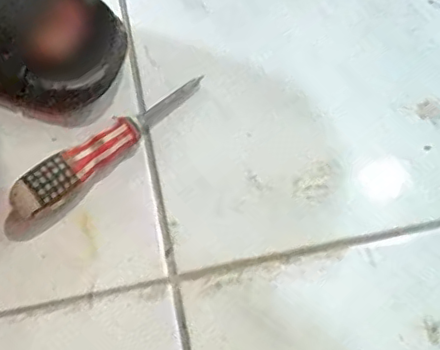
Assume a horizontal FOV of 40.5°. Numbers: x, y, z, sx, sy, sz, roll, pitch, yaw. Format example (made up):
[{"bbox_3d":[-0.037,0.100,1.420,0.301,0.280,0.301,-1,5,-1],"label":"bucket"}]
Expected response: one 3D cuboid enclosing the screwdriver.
[{"bbox_3d":[-0.081,-0.025,0.450,0.029,0.027,0.170,39,56,19],"label":"screwdriver"}]

